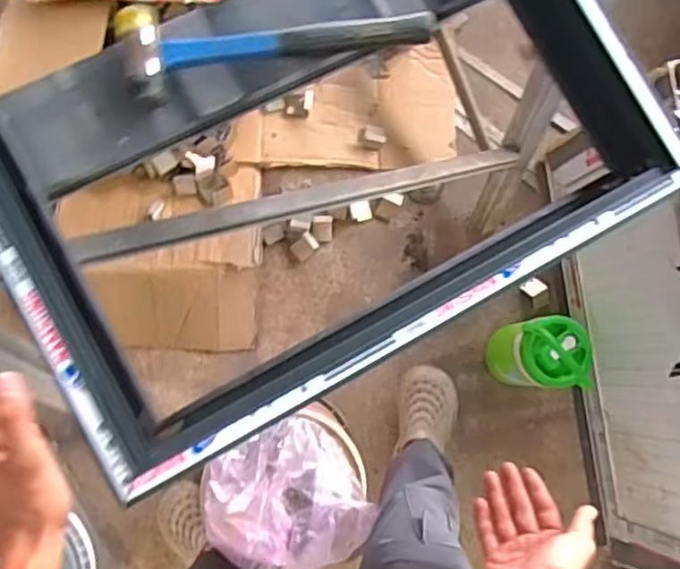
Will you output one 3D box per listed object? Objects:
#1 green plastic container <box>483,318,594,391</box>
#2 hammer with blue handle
[{"bbox_3d":[0.396,0.137,1.296,0.128,0.244,0.132,1,82,-5],"label":"green plastic container"},{"bbox_3d":[-0.059,-0.245,0.625,0.293,0.035,0.084,-15,84,-7],"label":"hammer with blue handle"}]

